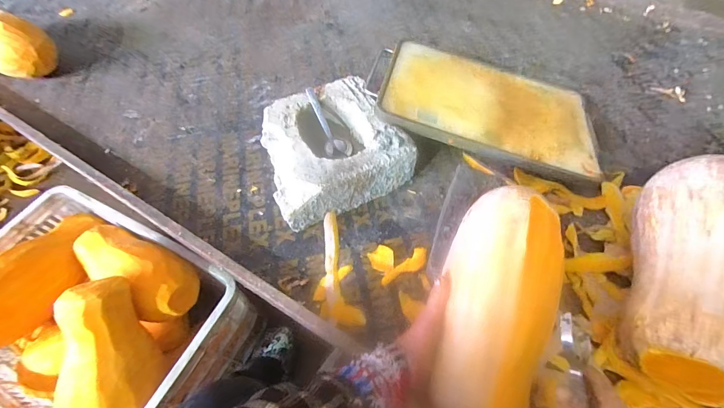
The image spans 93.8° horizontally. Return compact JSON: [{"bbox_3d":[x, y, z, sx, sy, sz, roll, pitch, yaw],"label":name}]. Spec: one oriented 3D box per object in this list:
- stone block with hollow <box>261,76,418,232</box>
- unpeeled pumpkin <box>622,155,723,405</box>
[{"bbox_3d":[-0.061,-0.104,0.652,0.250,0.122,0.236,-22,60,-13],"label":"stone block with hollow"},{"bbox_3d":[0.466,0.087,0.465,0.148,0.116,0.332,19,74,17],"label":"unpeeled pumpkin"}]

